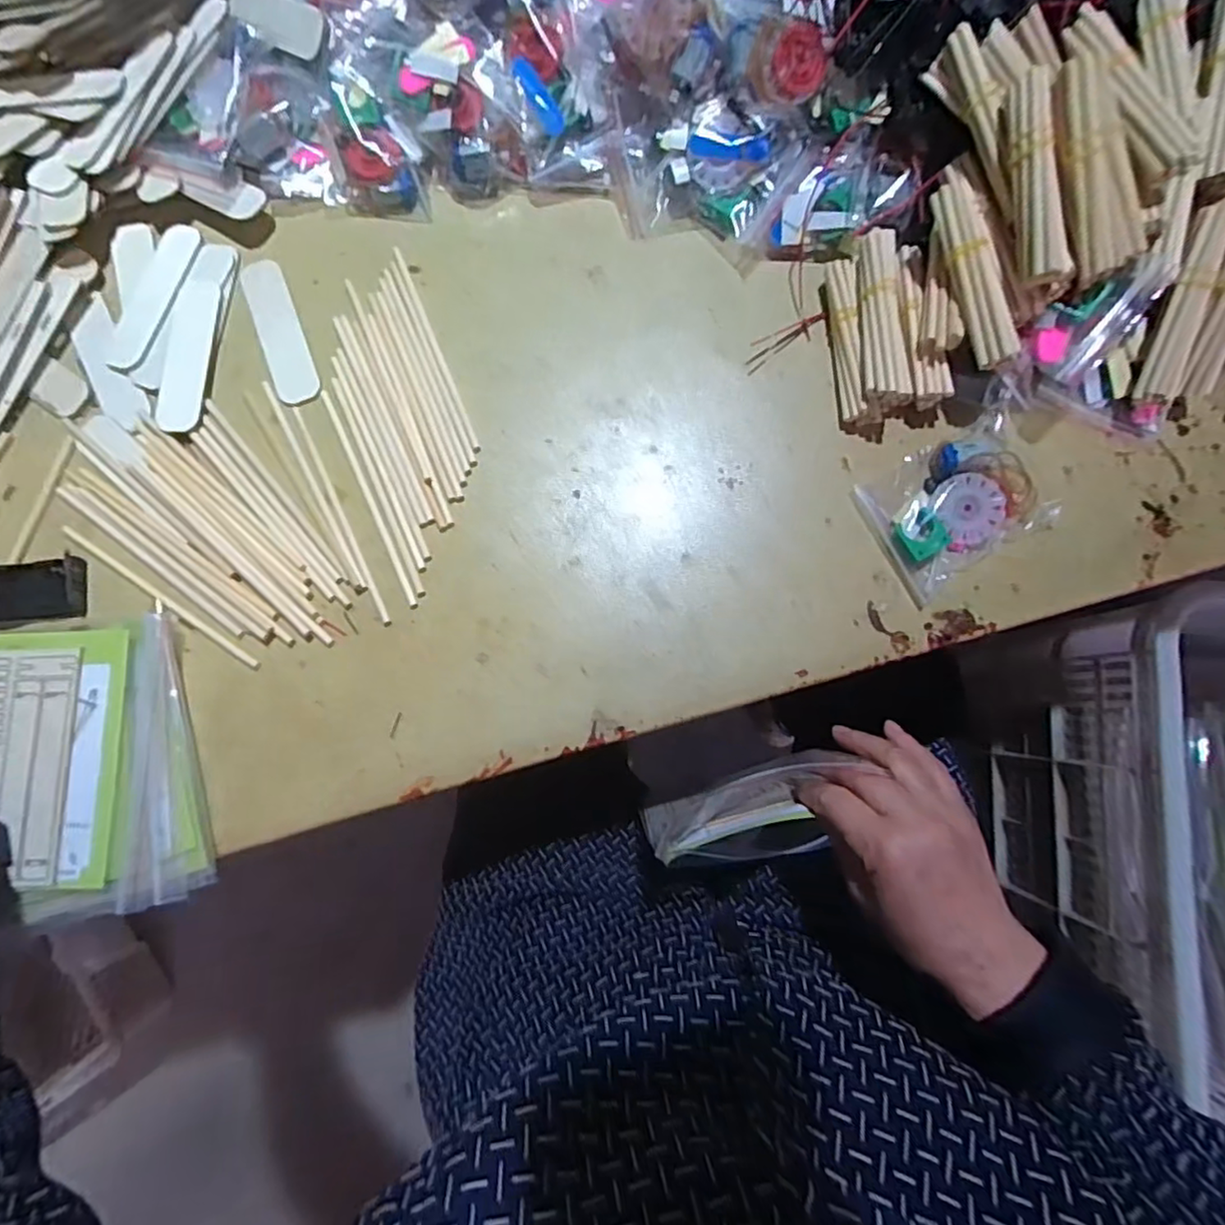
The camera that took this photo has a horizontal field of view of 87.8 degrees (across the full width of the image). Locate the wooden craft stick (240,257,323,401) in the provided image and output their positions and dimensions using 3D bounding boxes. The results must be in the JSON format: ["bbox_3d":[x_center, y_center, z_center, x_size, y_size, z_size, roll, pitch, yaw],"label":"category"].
[{"bbox_3d":[-0.215,-0.183,0.409,0.027,0.004,0.106,-21,80,-3],"label":"wooden craft stick"}]

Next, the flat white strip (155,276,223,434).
[{"bbox_3d":[-0.266,-0.163,0.399,0.028,0.004,0.104,3,80,1],"label":"flat white strip"}]

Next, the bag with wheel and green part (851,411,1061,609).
[{"bbox_3d":[0.207,-0.066,0.379,0.103,0.022,0.075,-30,81,-5],"label":"bag with wheel and green part"}]

